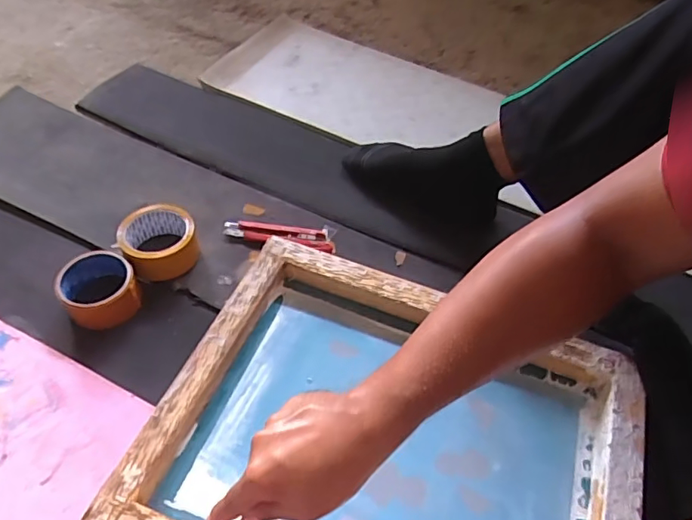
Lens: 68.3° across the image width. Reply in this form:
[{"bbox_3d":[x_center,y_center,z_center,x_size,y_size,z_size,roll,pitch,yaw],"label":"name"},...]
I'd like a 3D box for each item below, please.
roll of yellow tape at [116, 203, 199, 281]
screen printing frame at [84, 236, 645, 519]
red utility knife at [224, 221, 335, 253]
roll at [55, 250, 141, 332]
[{"bbox_3d":[-0.248,-0.024,0.681,0.090,0.059,0.095,2,51,-3],"label":"roll of yellow tape"},{"bbox_3d":[0.052,0.185,0.530,0.469,0.048,0.361,17,52,10],"label":"screen printing frame"},{"bbox_3d":[-0.092,-0.037,0.720,0.155,0.019,0.034,9,51,3],"label":"red utility knife"},{"bbox_3d":[-0.306,0.034,0.632,0.091,0.051,0.084,2,51,-3],"label":"roll"}]

